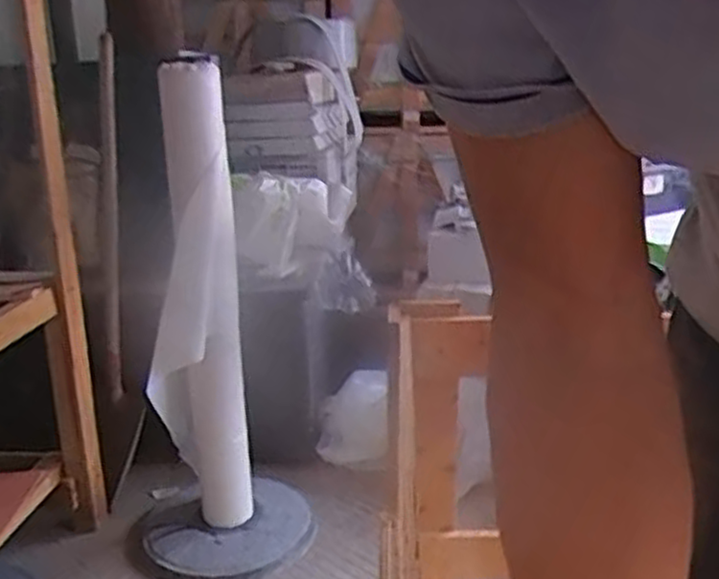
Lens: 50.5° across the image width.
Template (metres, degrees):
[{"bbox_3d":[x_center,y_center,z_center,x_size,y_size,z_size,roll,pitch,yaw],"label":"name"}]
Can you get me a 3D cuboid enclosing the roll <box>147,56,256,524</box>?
[{"bbox_3d":[-0.352,0.055,1.642,0.189,1.006,0.314,-2,17,-6],"label":"roll"}]

